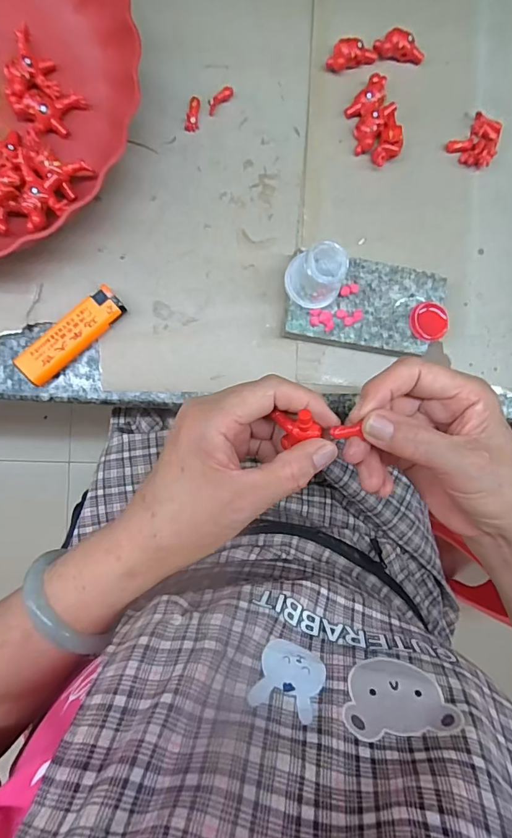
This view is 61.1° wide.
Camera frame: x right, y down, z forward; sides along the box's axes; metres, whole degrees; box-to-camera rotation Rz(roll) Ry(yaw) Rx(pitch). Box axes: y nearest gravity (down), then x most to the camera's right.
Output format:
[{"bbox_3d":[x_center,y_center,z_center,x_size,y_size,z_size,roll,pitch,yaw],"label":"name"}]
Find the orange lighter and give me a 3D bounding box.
[{"bbox_3d":[-0.125,-0.056,0.296,0.080,0.014,0.023,-43,94,-4],"label":"orange lighter"}]

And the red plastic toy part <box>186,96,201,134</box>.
[{"bbox_3d":[-0.045,-0.217,0.309,0.009,0.006,0.022,5,90,-6],"label":"red plastic toy part"}]

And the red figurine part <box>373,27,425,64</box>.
[{"bbox_3d":[0.106,-0.274,0.317,0.039,0.010,0.017,4,90,-6],"label":"red figurine part"}]

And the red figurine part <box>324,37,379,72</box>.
[{"bbox_3d":[0.070,-0.265,0.314,0.037,0.013,0.015,-19,92,-6],"label":"red figurine part"}]

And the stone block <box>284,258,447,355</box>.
[{"bbox_3d":[0.078,-0.081,0.312,0.110,0.023,0.059,7,89,-6],"label":"stone block"}]

